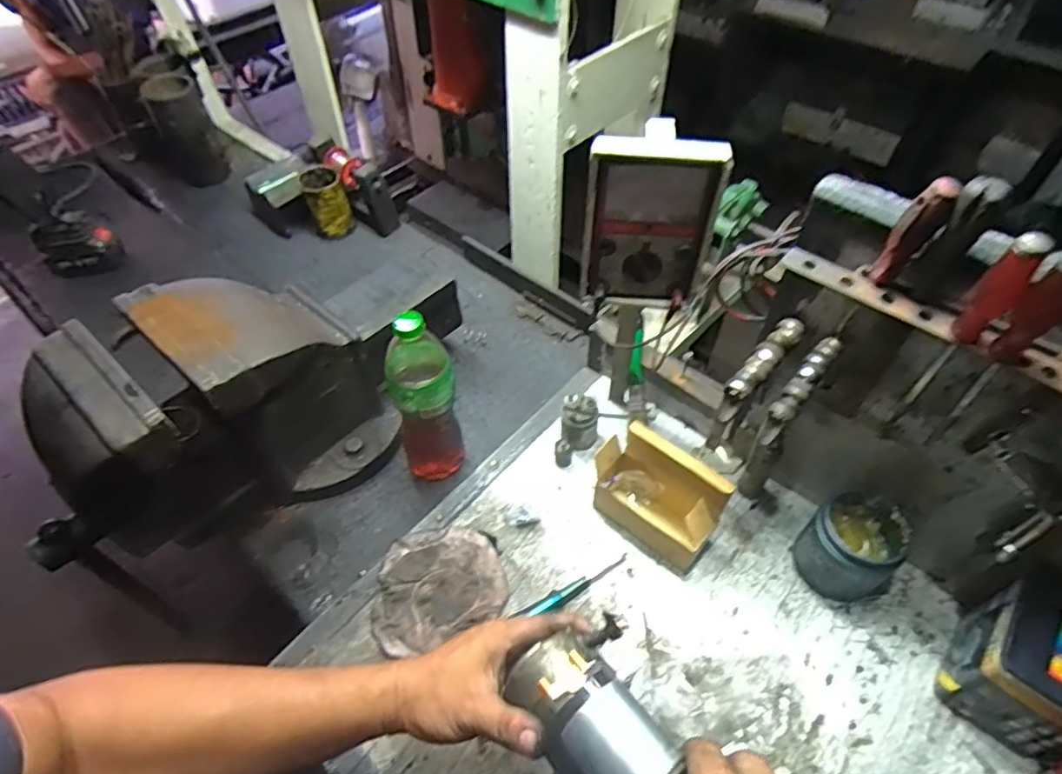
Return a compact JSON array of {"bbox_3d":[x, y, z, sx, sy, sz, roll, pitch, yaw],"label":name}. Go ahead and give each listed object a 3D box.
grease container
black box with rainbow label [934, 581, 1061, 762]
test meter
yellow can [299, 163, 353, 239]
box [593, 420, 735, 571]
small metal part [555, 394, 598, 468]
[{"bbox_3d":[0.354,0.178,0.665,0.087,0.094,0.088,-2,52,2],"label":"grease container"},{"bbox_3d":[0.477,0.273,0.572,0.101,0.127,0.111,30,59,23],"label":"black box with rainbow label"},{"bbox_3d":[0.112,-0.162,0.591,0.137,0.171,0.054,3,52,2],"label":"test meter"},{"bbox_3d":[-0.373,-0.336,1.110,0.067,0.129,0.067,0,52,0],"label":"yellow can"},{"bbox_3d":[0.146,0.127,0.709,0.150,0.106,0.082,34,60,25],"label":"box"},{"bbox_3d":[0.058,0.060,0.781,0.050,0.079,0.066,16,54,14],"label":"small metal part"}]

